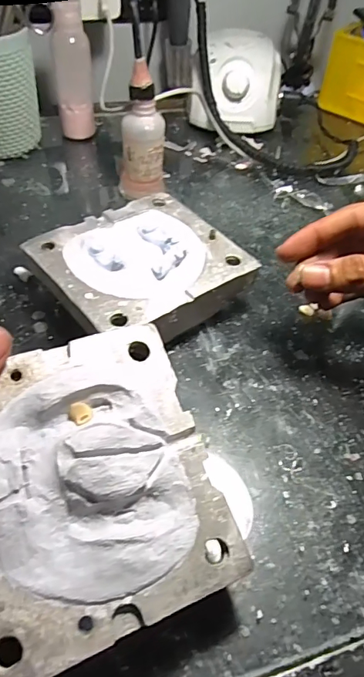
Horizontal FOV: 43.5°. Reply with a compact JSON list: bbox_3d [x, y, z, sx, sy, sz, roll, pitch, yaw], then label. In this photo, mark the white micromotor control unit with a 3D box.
[{"bbox_3d":[0.063,-0.301,0.539,0.099,0.079,0.131,8,49,1],"label":"white micromotor control unit"}]

